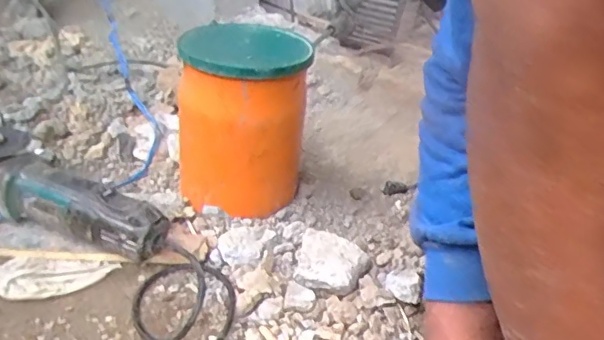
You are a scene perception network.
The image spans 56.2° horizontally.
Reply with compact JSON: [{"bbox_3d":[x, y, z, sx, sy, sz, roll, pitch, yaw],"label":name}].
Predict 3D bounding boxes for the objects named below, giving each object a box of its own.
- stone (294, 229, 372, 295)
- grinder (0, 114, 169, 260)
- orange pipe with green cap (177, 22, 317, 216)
[{"bbox_3d":[0.033,0.105,0.657,0.086,0.035,0.082,10,30,11],"label":"stone"},{"bbox_3d":[-0.291,0.036,0.670,0.282,0.109,0.091,22,34,29],"label":"grinder"},{"bbox_3d":[-0.078,-0.064,0.752,0.155,0.209,0.146,3,30,-1],"label":"orange pipe with green cap"}]

